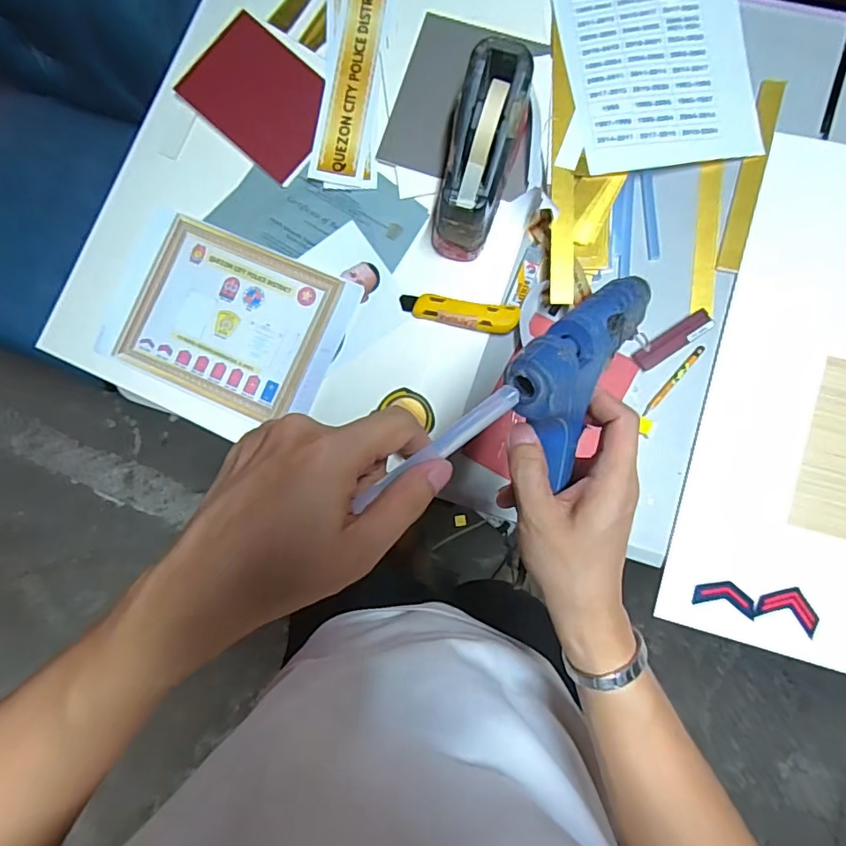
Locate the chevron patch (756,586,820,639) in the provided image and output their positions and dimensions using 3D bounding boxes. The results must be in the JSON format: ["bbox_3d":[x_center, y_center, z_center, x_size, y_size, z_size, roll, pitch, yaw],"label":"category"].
[{"bbox_3d":[0.404,0.203,0.587,0.062,0.004,0.043,25,89,7],"label":"chevron patch"}]

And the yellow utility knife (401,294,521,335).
[{"bbox_3d":[0.042,-0.132,0.646,0.143,0.020,0.035,11,87,7],"label":"yellow utility knife"}]

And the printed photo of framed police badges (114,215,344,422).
[{"bbox_3d":[-0.250,-0.133,0.684,0.240,0.010,0.203,23,88,7],"label":"printed photo of framed police badges"}]

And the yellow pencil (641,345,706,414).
[{"bbox_3d":[0.293,-0.049,0.626,0.011,0.006,0.101,40,91,7],"label":"yellow pencil"}]

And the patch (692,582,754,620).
[{"bbox_3d":[0.335,0.193,0.595,0.063,0.004,0.032,9,87,7],"label":"patch"}]

